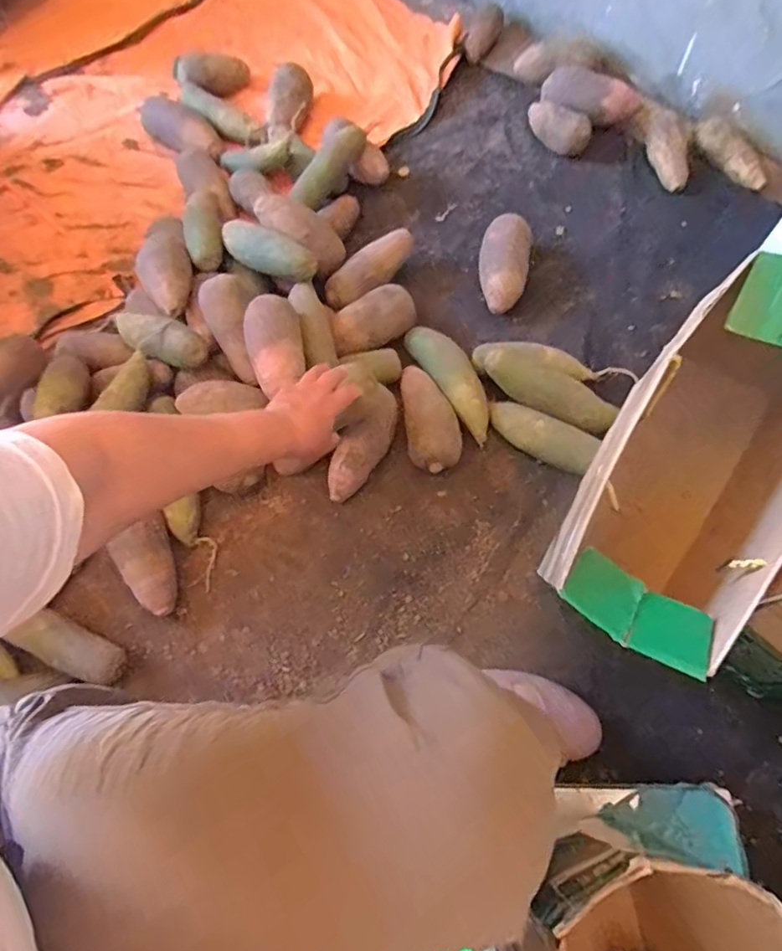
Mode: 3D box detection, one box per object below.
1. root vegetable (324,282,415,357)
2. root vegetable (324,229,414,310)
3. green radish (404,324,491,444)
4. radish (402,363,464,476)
[{"bbox_3d":[-0.031,-0.239,0.842,0.143,0.058,0.071,-32,69,-11],"label":"root vegetable"},{"bbox_3d":[-0.032,-0.327,0.888,0.170,0.057,0.051,-41,71,-14],"label":"root vegetable"},{"bbox_3d":[0.089,-0.142,0.833,0.064,0.061,0.204,-25,68,-8],"label":"green radish"},{"bbox_3d":[0.056,-0.084,0.812,0.073,0.070,0.169,-7,66,-1],"label":"radish"}]

